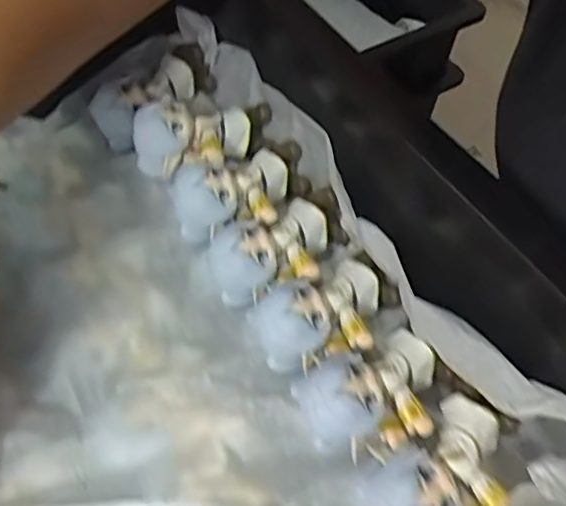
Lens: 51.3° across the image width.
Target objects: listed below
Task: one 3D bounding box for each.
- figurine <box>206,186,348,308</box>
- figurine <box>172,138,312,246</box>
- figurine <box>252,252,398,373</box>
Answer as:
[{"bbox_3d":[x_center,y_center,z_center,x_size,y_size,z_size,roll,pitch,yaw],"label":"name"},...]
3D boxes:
[{"bbox_3d":[0.002,-0.004,0.238,0.064,0.025,0.034,-35,64,-22],"label":"figurine"},{"bbox_3d":[-0.016,-0.026,0.256,0.065,0.029,0.040,-27,60,-35],"label":"figurine"},{"bbox_3d":[0.020,0.022,0.223,0.063,0.024,0.034,-22,59,-33],"label":"figurine"}]

